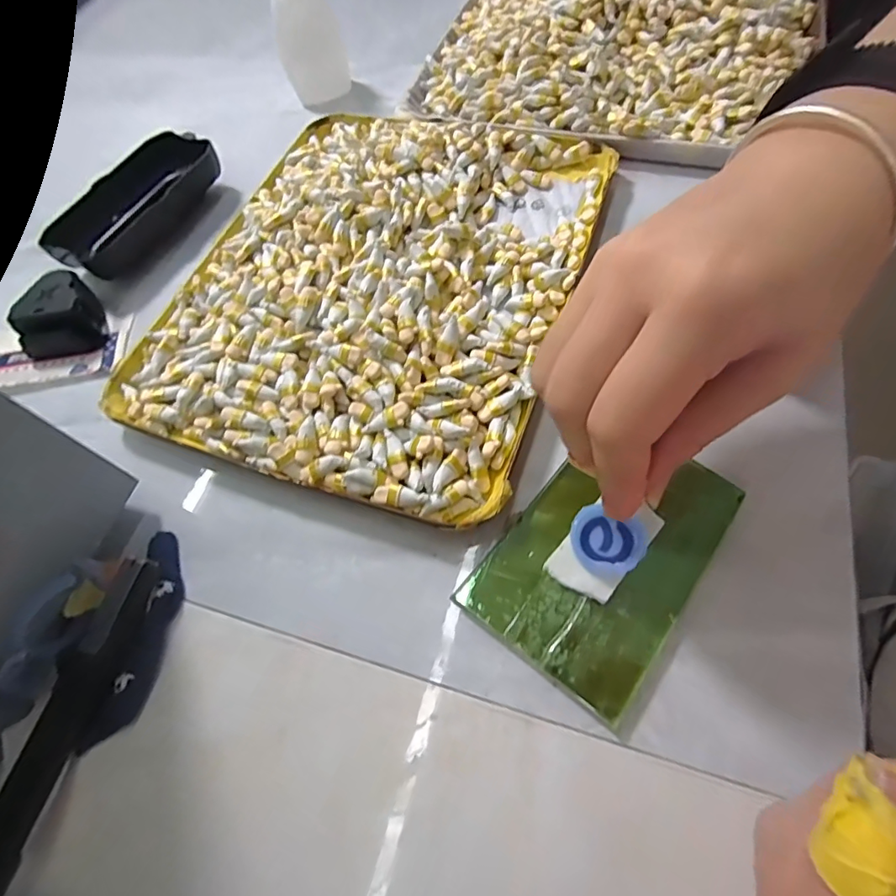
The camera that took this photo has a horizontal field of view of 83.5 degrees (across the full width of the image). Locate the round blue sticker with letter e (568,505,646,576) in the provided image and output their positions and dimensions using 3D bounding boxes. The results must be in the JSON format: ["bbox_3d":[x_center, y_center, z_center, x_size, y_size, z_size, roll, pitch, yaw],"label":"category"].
[{"bbox_3d":[0.059,0.035,0.188,0.026,0.004,0.024,-1,67,3],"label":"round blue sticker with letter e"}]

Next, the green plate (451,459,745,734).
[{"bbox_3d":[0.060,0.038,0.191,0.067,0.004,0.099,34,71,21],"label":"green plate"}]

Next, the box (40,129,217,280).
[{"bbox_3d":[-0.190,-0.146,0.309,0.048,0.030,0.109,27,69,19],"label":"box"}]

